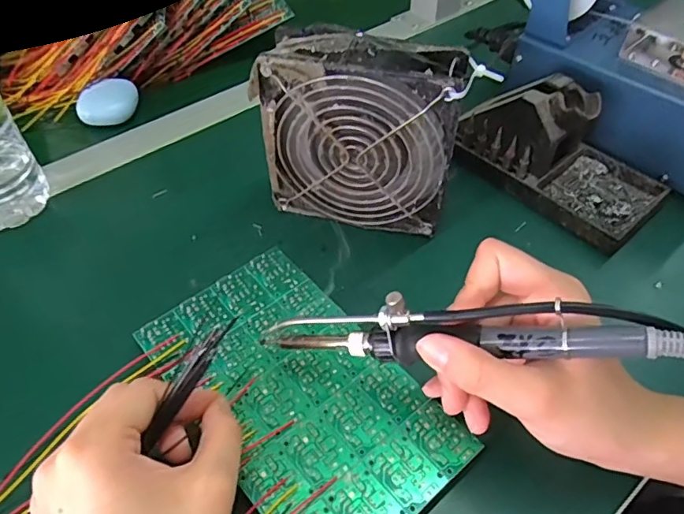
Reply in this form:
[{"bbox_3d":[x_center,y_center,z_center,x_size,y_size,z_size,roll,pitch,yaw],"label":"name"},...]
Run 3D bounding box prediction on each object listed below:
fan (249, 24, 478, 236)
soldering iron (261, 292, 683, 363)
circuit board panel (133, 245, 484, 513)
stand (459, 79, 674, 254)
[{"bbox_3d":[0.013,-0.079,0.341,0.124,0.109,0.042,9,50,8],"label":"fan"},{"bbox_3d":[0.052,0.029,0.235,0.199,0.033,0.019,-3,46,24],"label":"soldering iron"},{"bbox_3d":[-0.025,0.071,0.287,0.100,0.009,0.172,-33,56,-25],"label":"circuit board panel"},{"bbox_3d":[0.160,-0.085,0.384,0.080,0.065,0.150,-35,57,-26],"label":"stand"}]

